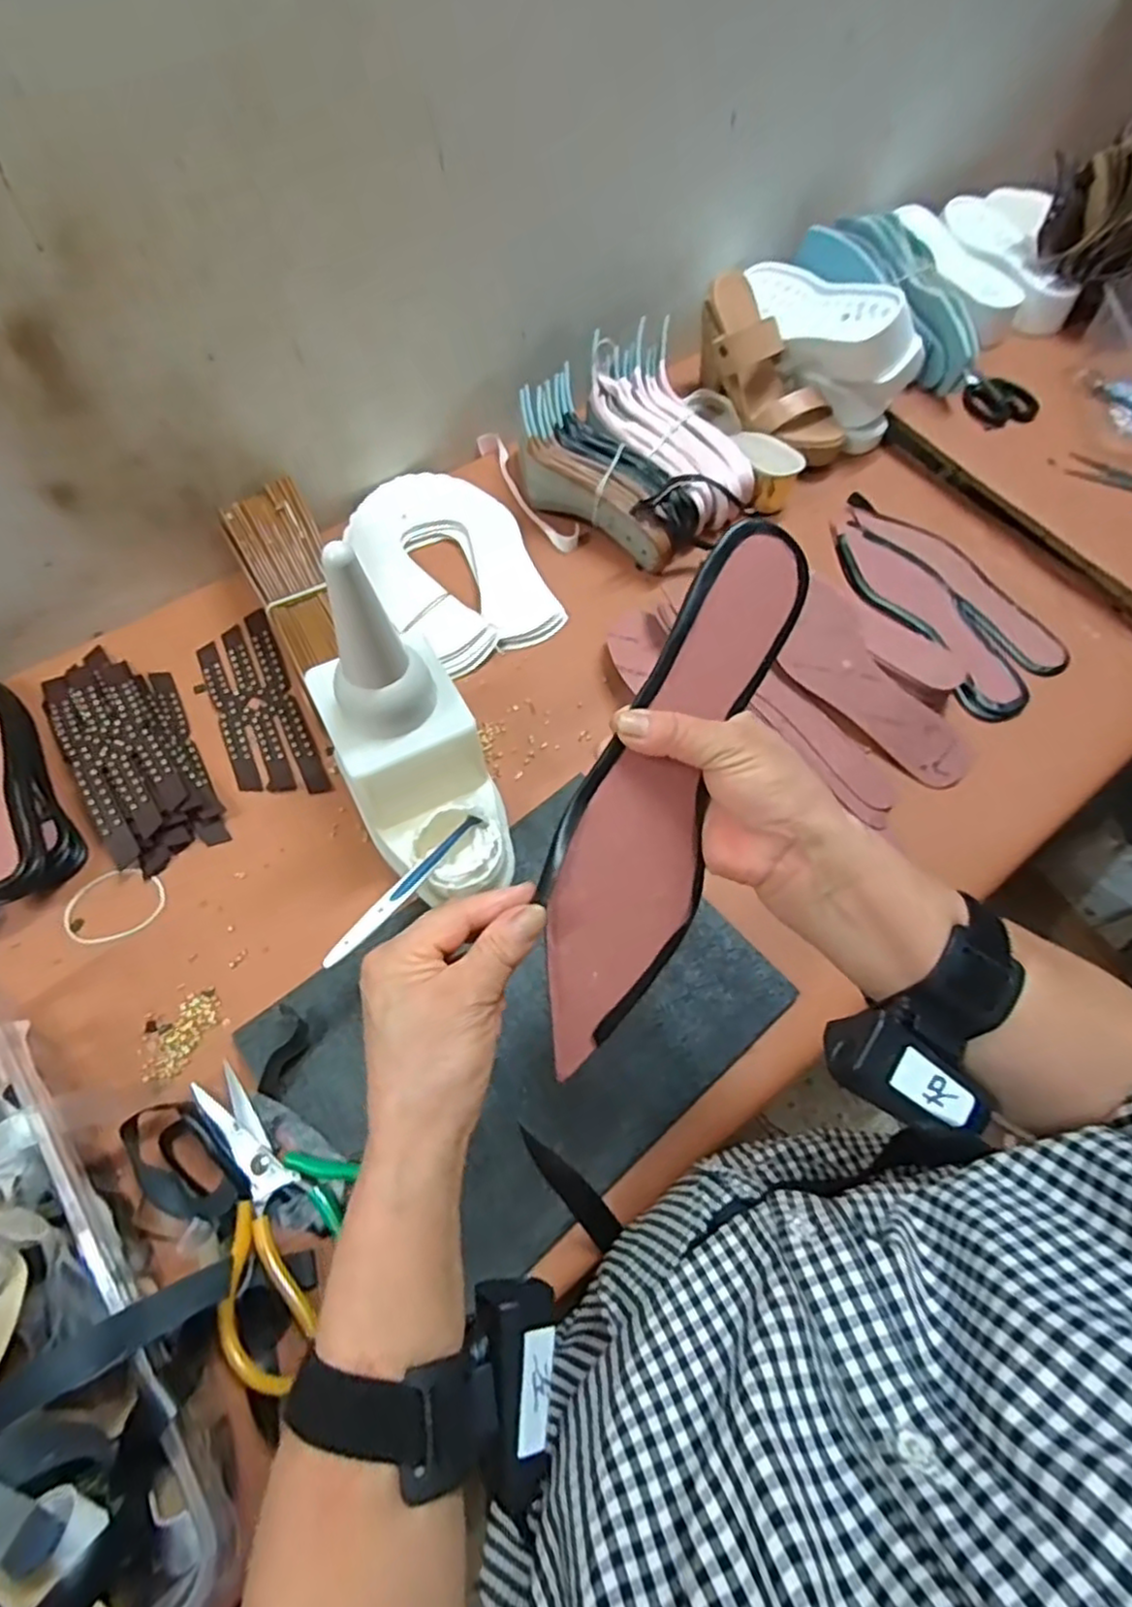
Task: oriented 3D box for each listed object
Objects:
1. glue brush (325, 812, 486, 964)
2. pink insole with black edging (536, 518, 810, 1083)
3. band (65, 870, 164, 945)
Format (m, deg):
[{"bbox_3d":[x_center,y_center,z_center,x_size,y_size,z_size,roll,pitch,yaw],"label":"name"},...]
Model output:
[{"bbox_3d":[-0.113,0.058,0.498,0.015,0.011,0.160,29,45,12],"label":"glue brush"},{"bbox_3d":[0.046,-0.008,0.335,0.080,0.009,0.271,19,90,-21],"label":"pink insole with black edging"},{"bbox_3d":[-0.356,0.080,0.545,0.073,0.004,0.056,-24,69,-15],"label":"band"}]

